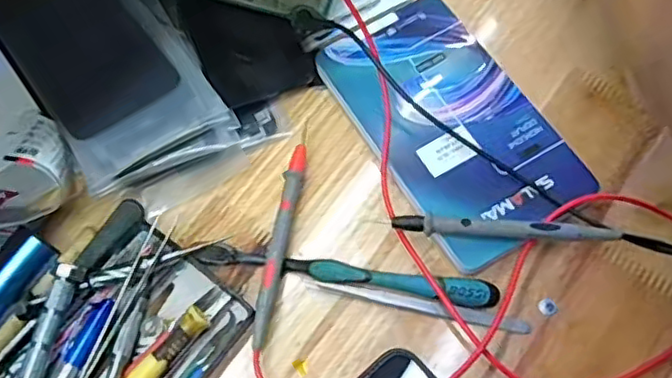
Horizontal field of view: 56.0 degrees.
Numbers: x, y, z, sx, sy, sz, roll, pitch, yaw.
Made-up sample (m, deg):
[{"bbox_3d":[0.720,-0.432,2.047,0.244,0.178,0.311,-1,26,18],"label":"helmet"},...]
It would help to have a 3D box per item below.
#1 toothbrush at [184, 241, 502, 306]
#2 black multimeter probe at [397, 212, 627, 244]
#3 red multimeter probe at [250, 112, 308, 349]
[{"bbox_3d":[0.005,0.051,0.375,0.176,0.012,0.015,8,68,5],"label":"toothbrush"},{"bbox_3d":[0.097,0.023,0.366,0.126,0.016,0.015,3,68,4],"label":"black multimeter probe"},{"bbox_3d":[-0.033,0.024,0.389,0.015,0.015,0.144,8,68,6],"label":"red multimeter probe"}]

